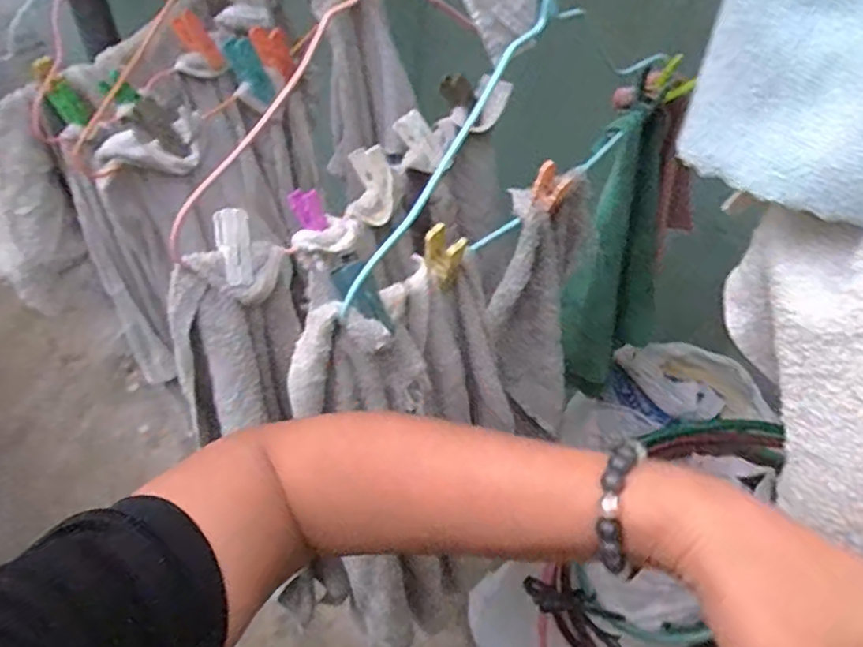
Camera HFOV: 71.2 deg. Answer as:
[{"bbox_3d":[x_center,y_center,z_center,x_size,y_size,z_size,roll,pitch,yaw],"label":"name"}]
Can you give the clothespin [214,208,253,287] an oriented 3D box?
[{"bbox_3d":[-0.155,-0.060,0.476,0.025,0.018,0.061,-10,83,-8],"label":"clothespin"}]

